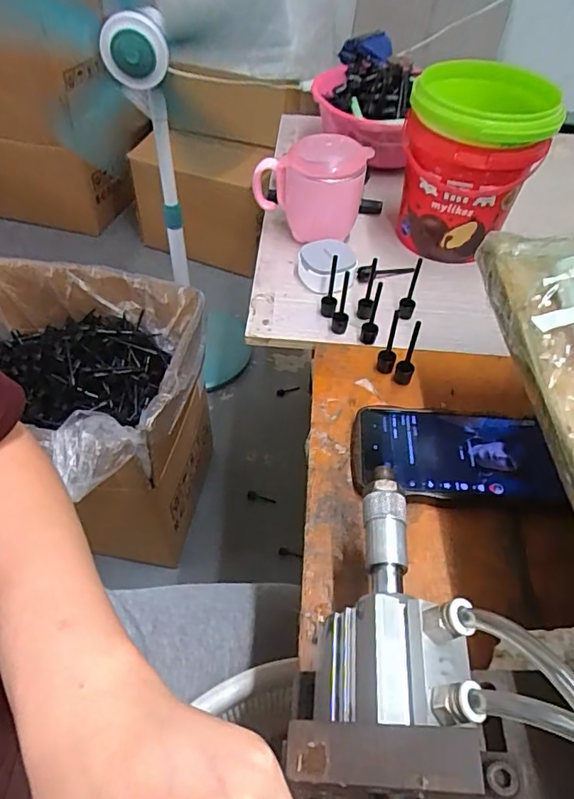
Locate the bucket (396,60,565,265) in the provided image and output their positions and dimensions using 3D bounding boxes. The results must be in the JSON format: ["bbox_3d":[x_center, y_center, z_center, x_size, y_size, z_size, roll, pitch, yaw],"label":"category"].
[{"bbox_3d":[0.182,-0.236,0.542,0.124,0.153,0.134,1,50,-2],"label":"bucket"}]

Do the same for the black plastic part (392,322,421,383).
[{"bbox_3d":[0.098,-0.036,0.426,0.015,0.059,0.013,17,51,11],"label":"black plastic part"}]

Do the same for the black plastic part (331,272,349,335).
[{"bbox_3d":[0.050,-0.087,0.470,0.014,0.065,0.019,5,50,1],"label":"black plastic part"}]

